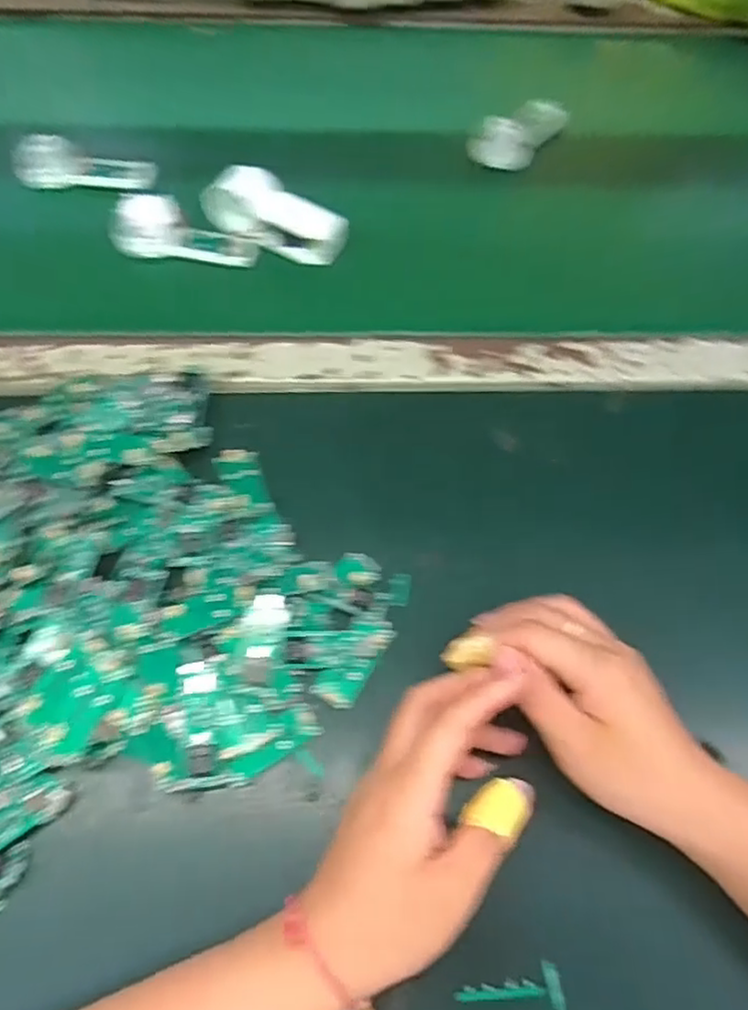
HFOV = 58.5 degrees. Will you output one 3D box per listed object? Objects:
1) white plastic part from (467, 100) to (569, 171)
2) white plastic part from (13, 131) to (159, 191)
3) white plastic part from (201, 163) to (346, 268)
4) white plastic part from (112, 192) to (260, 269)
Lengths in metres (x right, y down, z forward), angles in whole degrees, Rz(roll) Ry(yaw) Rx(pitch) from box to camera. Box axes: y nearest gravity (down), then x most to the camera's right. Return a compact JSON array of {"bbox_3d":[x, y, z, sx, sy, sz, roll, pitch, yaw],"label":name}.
[{"bbox_3d":[0.124,-0.311,0.560,0.086,0.029,0.036,-32,69,-18],"label":"white plastic part"},{"bbox_3d":[-0.222,-0.264,0.515,0.100,0.030,0.031,-5,63,-7],"label":"white plastic part"},{"bbox_3d":[-0.071,-0.216,0.496,0.102,0.030,0.044,22,63,-7],"label":"white plastic part"},{"bbox_3d":[-0.137,-0.198,0.490,0.100,0.028,0.040,10,62,-15],"label":"white plastic part"}]

